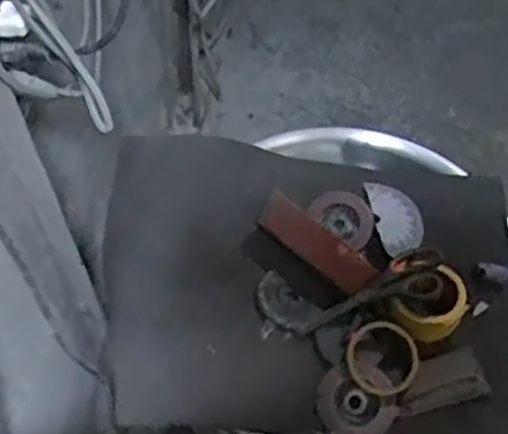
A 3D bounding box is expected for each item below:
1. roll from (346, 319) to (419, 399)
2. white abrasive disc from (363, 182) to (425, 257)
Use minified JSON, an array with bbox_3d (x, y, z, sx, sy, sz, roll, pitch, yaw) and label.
[{"bbox_3d":[0.158,0.175,0.852,0.088,0.018,0.088,0,73,1],"label":"roll"},{"bbox_3d":[0.207,-0.005,0.995,0.065,0.009,0.131,-5,58,-6],"label":"white abrasive disc"}]

